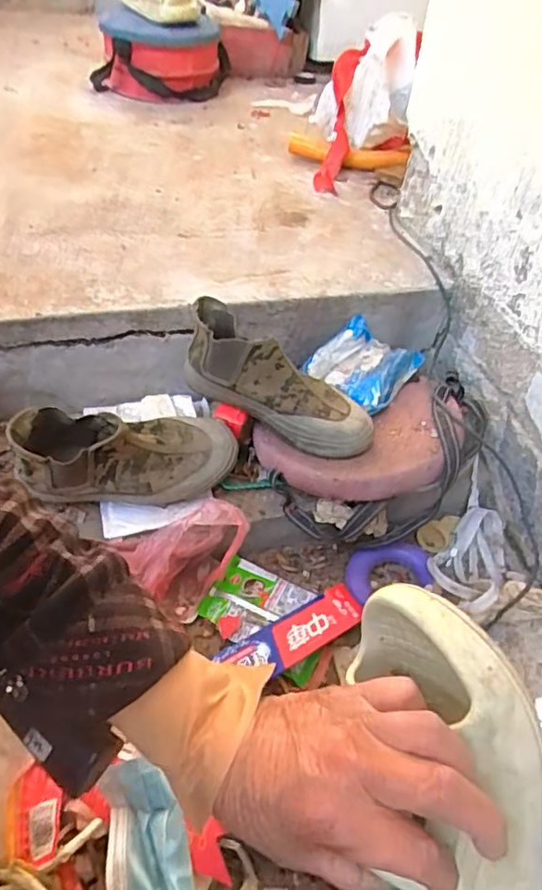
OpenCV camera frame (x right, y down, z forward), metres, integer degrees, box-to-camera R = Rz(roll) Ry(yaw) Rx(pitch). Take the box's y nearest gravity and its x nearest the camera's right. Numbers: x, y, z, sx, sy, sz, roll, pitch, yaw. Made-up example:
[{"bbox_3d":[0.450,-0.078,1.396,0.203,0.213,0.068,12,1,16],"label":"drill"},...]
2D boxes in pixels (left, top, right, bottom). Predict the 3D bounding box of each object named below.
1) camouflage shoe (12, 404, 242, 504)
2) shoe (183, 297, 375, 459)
[{"bbox_3d":[-0.154,0.010,0.668,0.234,0.086,0.071,3,40,-27],"label":"camouflage shoe"},{"bbox_3d":[0.004,-0.067,0.707,0.243,0.109,0.079,34,47,5],"label":"shoe"}]

